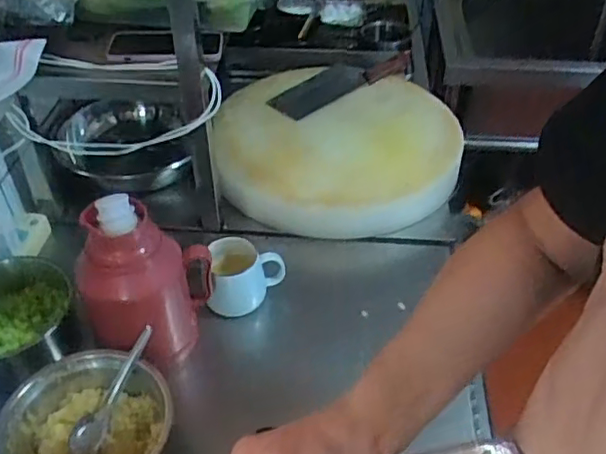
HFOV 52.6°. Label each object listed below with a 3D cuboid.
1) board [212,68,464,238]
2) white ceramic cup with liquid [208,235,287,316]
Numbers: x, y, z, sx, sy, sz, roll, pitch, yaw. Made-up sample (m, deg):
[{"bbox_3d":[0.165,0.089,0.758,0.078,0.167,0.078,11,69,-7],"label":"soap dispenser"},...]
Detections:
[{"bbox_3d":[0.064,-0.158,1.135,0.428,0.068,0.446,0,42,0],"label":"board"},{"bbox_3d":[-0.083,0.067,0.876,0.113,0.078,0.083,-13,44,-13],"label":"white ceramic cup with liquid"}]

